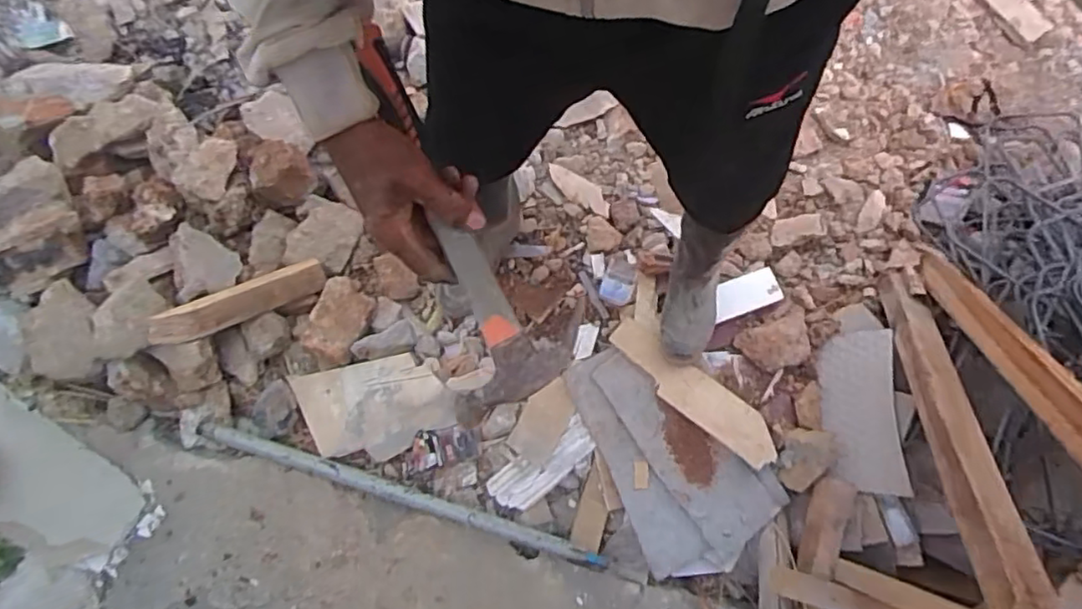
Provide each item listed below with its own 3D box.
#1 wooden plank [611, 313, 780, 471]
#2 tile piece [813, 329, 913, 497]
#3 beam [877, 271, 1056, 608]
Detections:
[{"bbox_3d":[0.285,0.156,1.183,0.355,0.018,0.098,42,79,9],"label":"wooden plank"},{"bbox_3d":[0.576,0.189,1.160,0.129,0.022,0.296,-10,62,34],"label":"tile piece"},{"bbox_3d":[0.624,0.163,0.987,0.081,0.056,0.695,18,37,4],"label":"beam"}]

